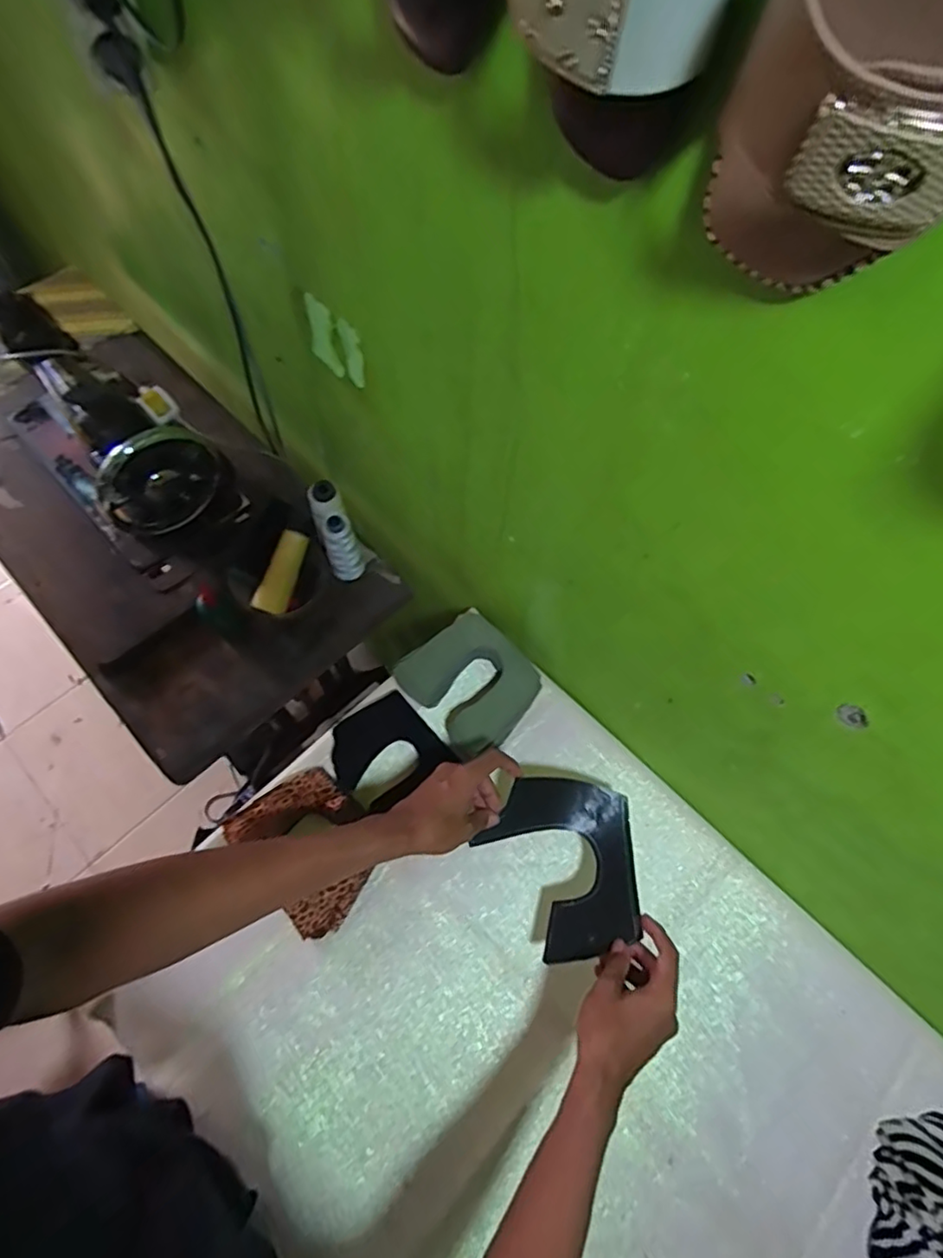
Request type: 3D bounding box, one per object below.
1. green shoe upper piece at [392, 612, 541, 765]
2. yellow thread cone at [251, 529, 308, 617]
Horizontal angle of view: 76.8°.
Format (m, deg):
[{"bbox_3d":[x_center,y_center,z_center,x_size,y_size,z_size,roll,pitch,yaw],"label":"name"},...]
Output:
[{"bbox_3d":[0.000,0.068,0.738,0.136,0.071,0.145,-39,72,-19],"label":"green shoe upper piece"},{"bbox_3d":[-0.246,-0.073,0.772,0.038,0.035,0.109,20,85,6],"label":"yellow thread cone"}]

